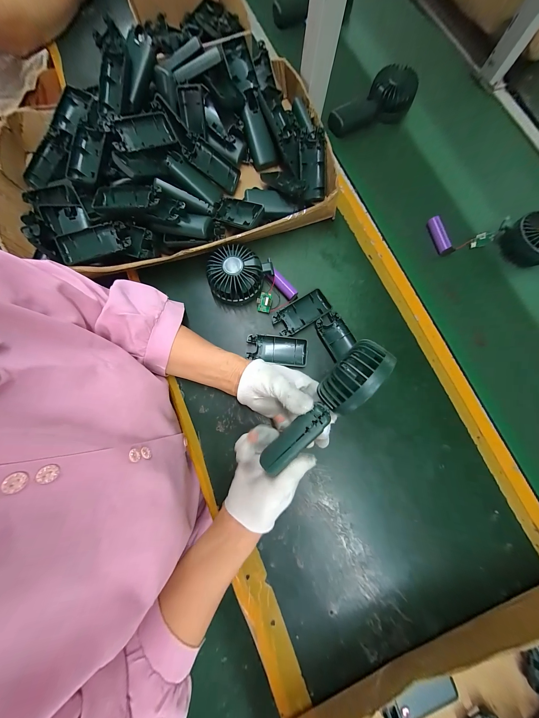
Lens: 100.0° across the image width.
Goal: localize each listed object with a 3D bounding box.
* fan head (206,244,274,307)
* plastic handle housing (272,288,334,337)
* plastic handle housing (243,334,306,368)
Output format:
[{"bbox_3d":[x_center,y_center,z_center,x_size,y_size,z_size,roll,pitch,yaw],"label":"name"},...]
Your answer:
[{"bbox_3d":[-0.051,-0.130,0.361,0.084,0.051,0.081,0,78,-1],"label":"fan head"},{"bbox_3d":[0.052,-0.073,0.364,0.093,0.013,0.045,-34,81,-7],"label":"plastic handle housing"},{"bbox_3d":[0.011,-0.014,0.356,0.092,0.017,0.041,7,78,1],"label":"plastic handle housing"}]

